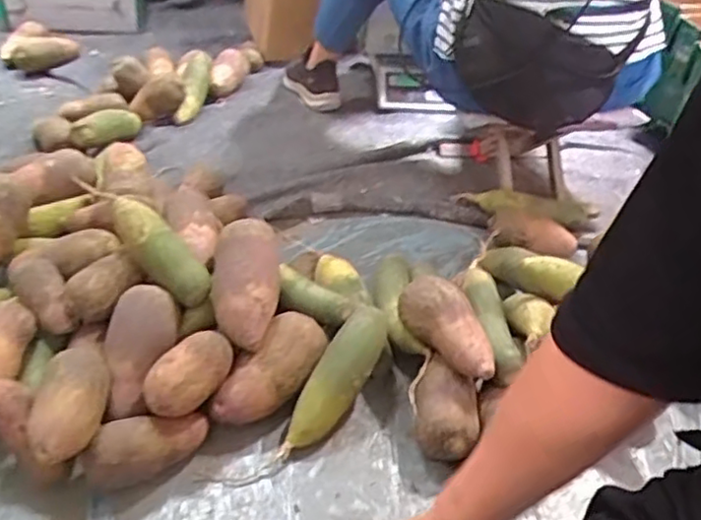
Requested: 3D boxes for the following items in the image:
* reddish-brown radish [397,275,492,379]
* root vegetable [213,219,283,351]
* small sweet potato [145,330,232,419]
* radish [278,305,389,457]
[{"bbox_3d":[0.118,0.079,0.809,0.065,0.064,0.163,-11,39,-22],"label":"reddish-brown radish"},{"bbox_3d":[-0.128,0.031,0.822,0.080,0.058,0.162,4,62,-17],"label":"root vegetable"},{"bbox_3d":[-0.179,0.123,0.742,0.063,0.053,0.108,21,38,20],"label":"small sweet potato"},{"bbox_3d":[-0.017,0.135,0.787,0.054,0.055,0.209,22,61,23],"label":"radish"}]

